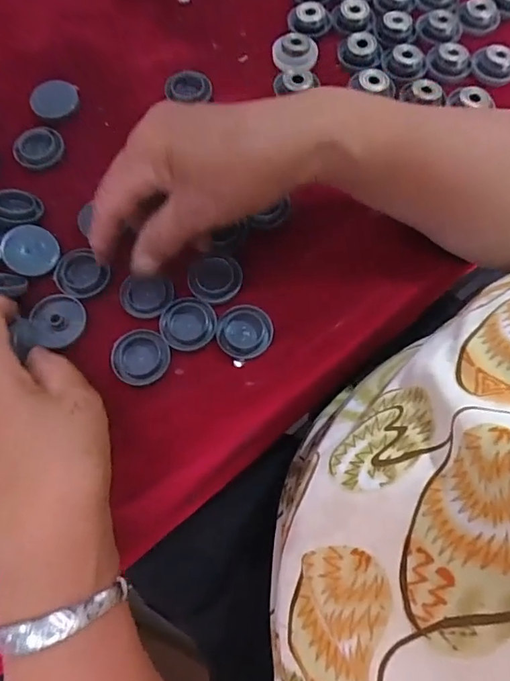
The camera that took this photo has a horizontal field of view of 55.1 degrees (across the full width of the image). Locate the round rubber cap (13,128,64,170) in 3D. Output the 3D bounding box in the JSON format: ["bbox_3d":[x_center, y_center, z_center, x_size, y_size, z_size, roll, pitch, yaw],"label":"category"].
[{"bbox_3d":[-0.152,-0.135,0.343,0.033,0.004,0.033,-2,70,-2],"label":"round rubber cap"}]

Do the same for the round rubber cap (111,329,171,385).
[{"bbox_3d":[-0.068,0.009,0.287,0.033,0.004,0.033,0,70,-1],"label":"round rubber cap"}]

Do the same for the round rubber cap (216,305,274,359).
[{"bbox_3d":[-0.006,-0.006,0.292,0.033,0.004,0.033,0,70,-1],"label":"round rubber cap"}]

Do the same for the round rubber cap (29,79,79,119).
[{"bbox_3d":[-0.148,-0.178,0.360,0.034,0.007,0.030,-32,74,-12],"label":"round rubber cap"}]

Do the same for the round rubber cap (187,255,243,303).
[{"bbox_3d":[-0.024,-0.038,0.301,0.032,0.007,0.027,-21,72,-9],"label":"round rubber cap"}]

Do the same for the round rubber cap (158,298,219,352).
[{"bbox_3d":[-0.040,-0.011,0.293,0.033,0.004,0.032,0,70,-1],"label":"round rubber cap"}]

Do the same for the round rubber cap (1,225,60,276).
[{"bbox_3d":[-0.142,-0.057,0.309,0.032,0.004,0.032,5,76,-20],"label":"round rubber cap"}]

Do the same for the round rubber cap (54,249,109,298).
[{"bbox_3d":[-0.110,-0.041,0.305,0.033,0.006,0.029,42,75,12],"label":"round rubber cap"}]

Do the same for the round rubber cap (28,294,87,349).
[{"bbox_3d":[-0.118,-0.013,0.296,0.030,0.004,0.033,7,67,-17],"label":"round rubber cap"}]

